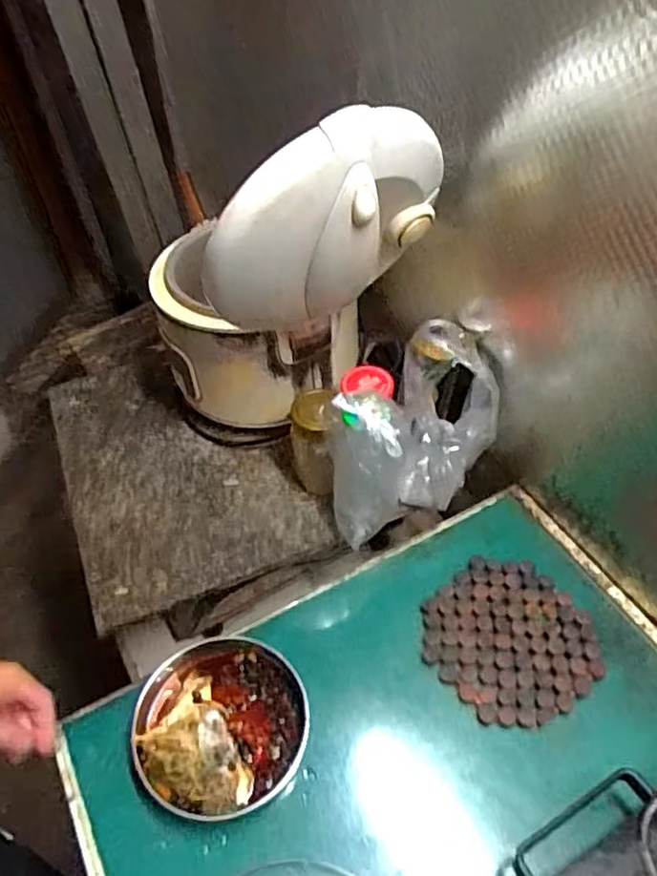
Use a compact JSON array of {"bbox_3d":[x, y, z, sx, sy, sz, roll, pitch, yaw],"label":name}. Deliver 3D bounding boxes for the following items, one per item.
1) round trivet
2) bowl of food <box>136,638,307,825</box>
[{"bbox_3d":[0.189,0.208,0.673,0.163,0.019,0.164,-1,49,1],"label":"round trivet"},{"bbox_3d":[-0.102,0.267,0.610,0.158,0.045,0.155,-1,49,1],"label":"bowl of food"}]

